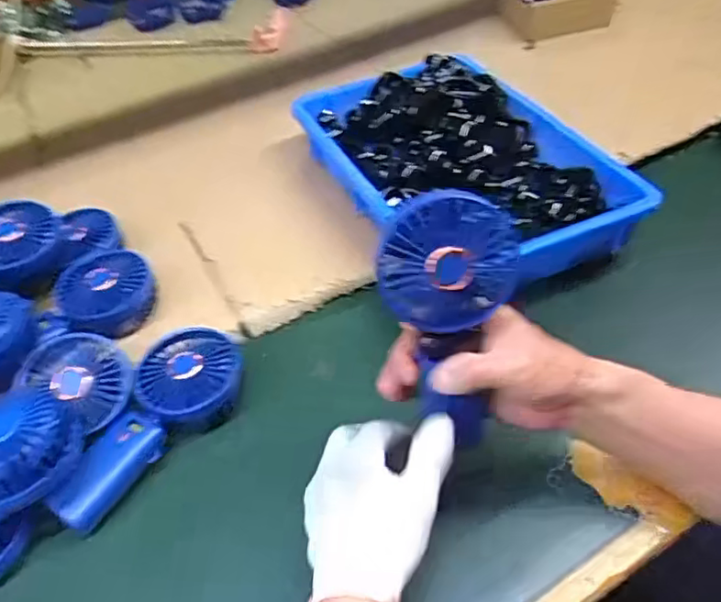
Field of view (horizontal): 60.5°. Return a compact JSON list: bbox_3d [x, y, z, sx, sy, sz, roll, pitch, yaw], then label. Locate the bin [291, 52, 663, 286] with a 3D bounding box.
[{"bbox_3d":[0.102,-0.150,0.678,0.241,0.084,0.353,-20,46,-15],"label":"bin"}]

